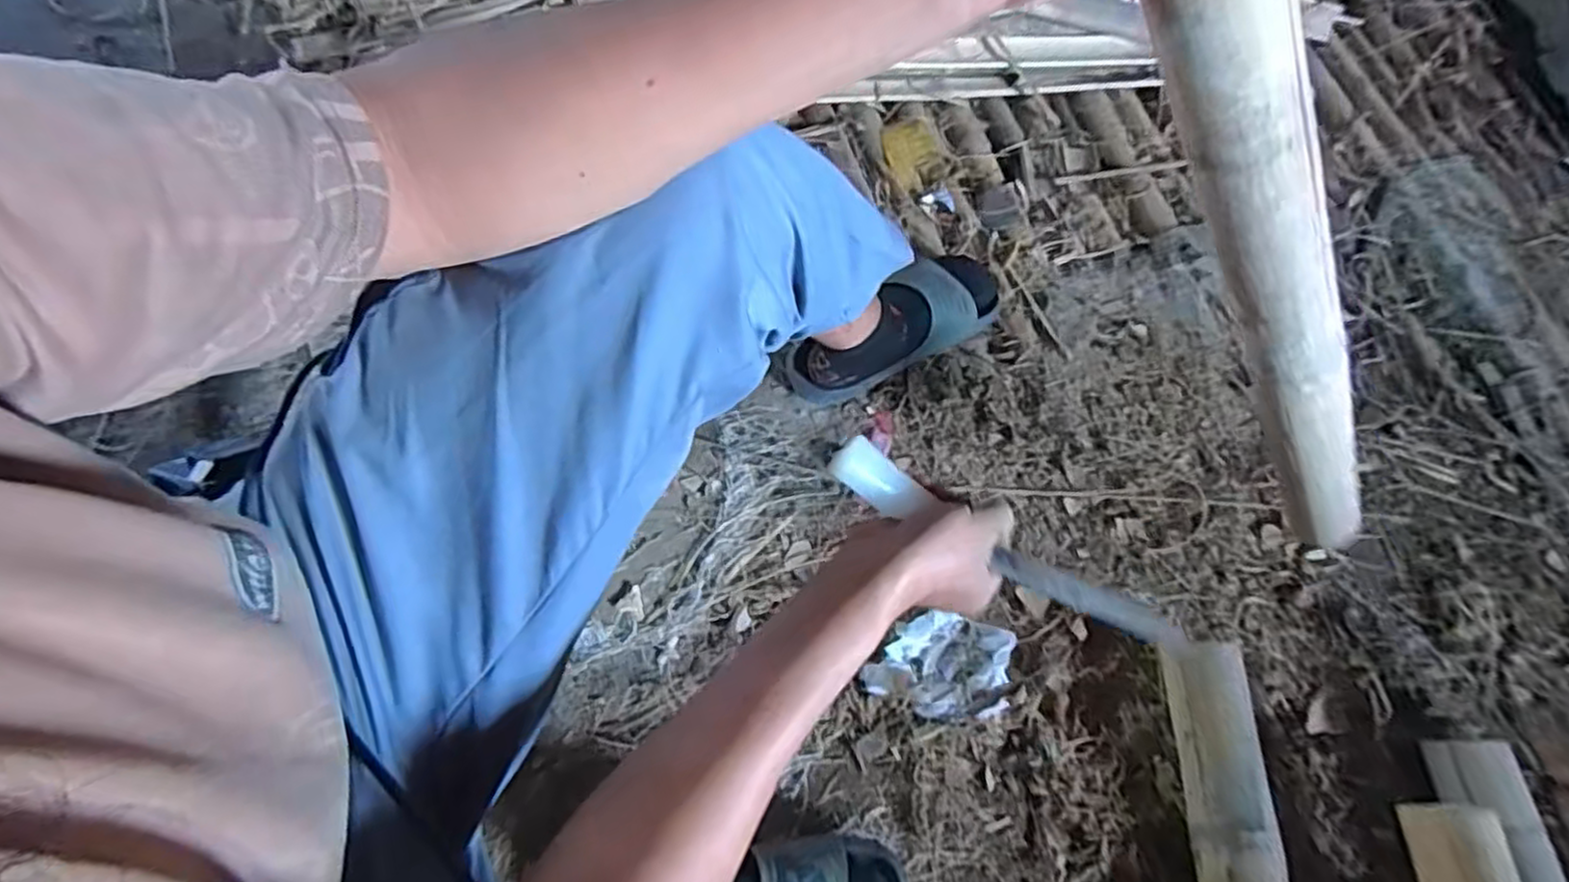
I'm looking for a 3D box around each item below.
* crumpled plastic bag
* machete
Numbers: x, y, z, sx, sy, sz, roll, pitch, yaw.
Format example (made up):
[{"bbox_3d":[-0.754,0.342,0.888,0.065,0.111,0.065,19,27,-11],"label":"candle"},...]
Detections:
[{"bbox_3d":[0.159,0.226,0.745,0.134,0.034,0.099,14,72,3],"label":"crumpled plastic bag"},{"bbox_3d":[0.184,0.092,0.544,0.365,0.024,0.035,29,71,-23],"label":"machete"}]

